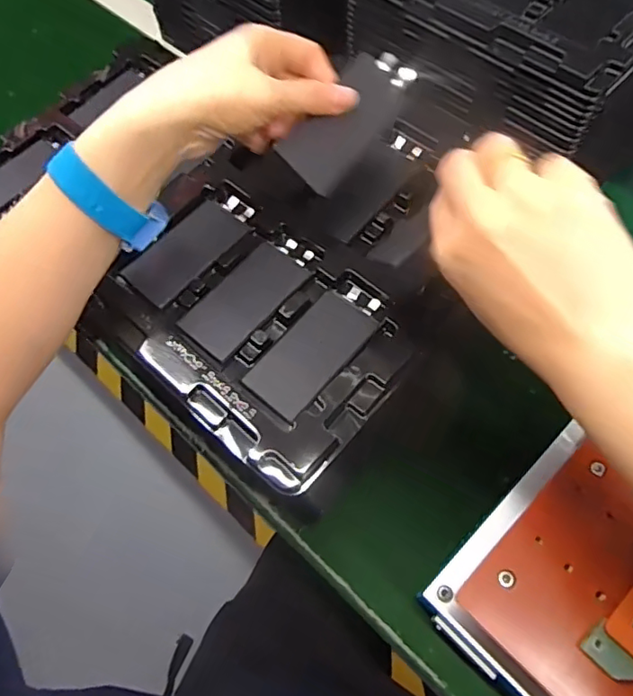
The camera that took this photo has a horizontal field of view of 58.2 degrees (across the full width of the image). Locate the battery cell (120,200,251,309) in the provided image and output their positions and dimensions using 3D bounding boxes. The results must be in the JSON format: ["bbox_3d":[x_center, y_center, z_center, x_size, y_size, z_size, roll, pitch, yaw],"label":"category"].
[{"bbox_3d":[-0.089,-0.067,0.390,0.044,0.004,0.084,36,72,18],"label":"battery cell"}]

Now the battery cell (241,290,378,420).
[{"bbox_3d":[0.000,-0.001,0.354,0.044,0.006,0.093,36,72,18],"label":"battery cell"}]

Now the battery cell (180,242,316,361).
[{"bbox_3d":[-0.046,-0.033,0.370,0.047,0.004,0.085,36,72,18],"label":"battery cell"}]

